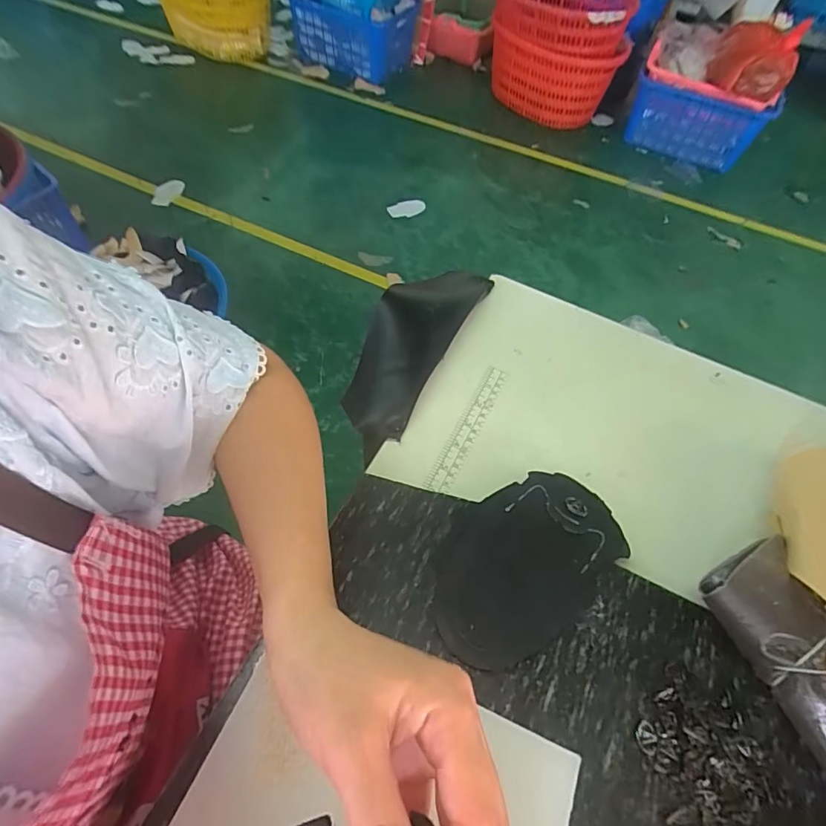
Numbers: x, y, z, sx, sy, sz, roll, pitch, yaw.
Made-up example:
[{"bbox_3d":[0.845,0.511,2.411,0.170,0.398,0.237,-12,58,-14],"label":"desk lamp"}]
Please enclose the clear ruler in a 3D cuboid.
[{"bbox_3d":[0.052,0.012,0.448,0.023,0.004,0.149,30,59,5],"label":"clear ruler"}]

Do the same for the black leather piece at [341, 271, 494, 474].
[{"bbox_3d":[0.000,-0.075,0.475,0.074,0.042,0.246,24,58,11],"label":"black leather piece"}]

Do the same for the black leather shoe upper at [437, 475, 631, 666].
[{"bbox_3d":[0.085,0.108,0.361,0.166,0.024,0.109,-23,62,-19],"label":"black leather shoe upper"}]

